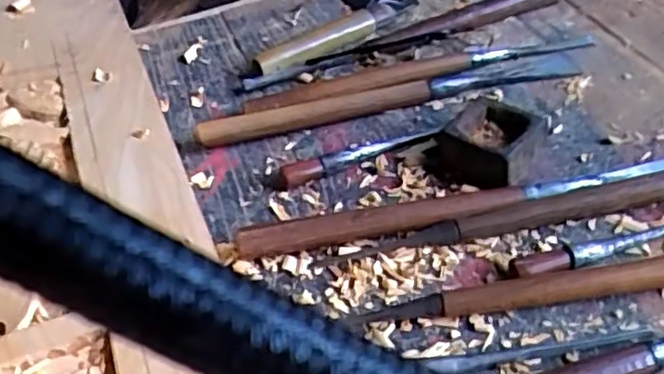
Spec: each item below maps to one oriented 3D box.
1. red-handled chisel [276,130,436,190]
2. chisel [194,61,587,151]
[{"bbox_3d":[0.017,-0.020,0.422,0.098,0.010,0.012,-17,43,-11],"label":"red-handled chisel"},{"bbox_3d":[0.041,-0.060,0.457,0.254,0.017,0.016,-12,42,-6],"label":"chisel"}]

